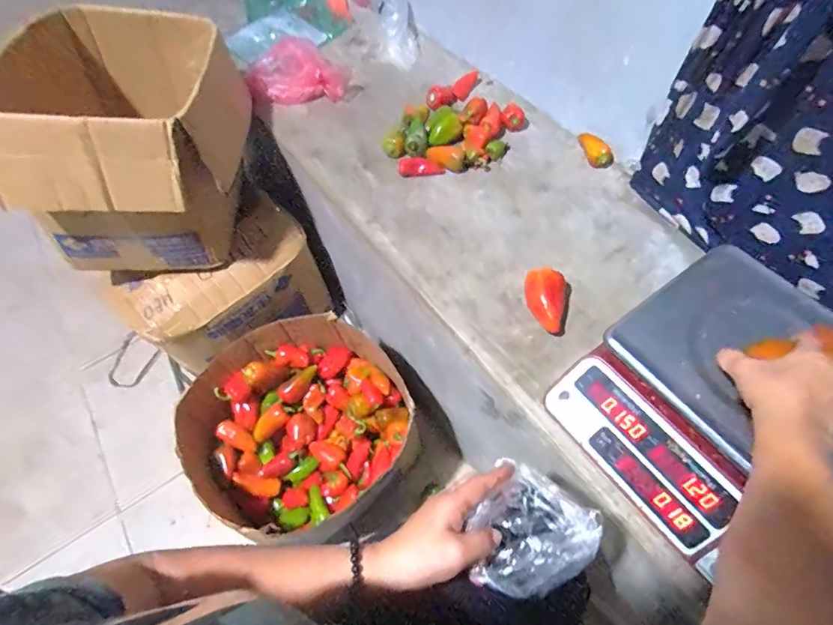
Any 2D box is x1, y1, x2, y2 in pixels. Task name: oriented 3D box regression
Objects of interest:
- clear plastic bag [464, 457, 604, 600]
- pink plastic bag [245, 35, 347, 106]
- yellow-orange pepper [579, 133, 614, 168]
[{"bbox_3d":[0.103,0.201,0.398,0.099,0.045,0.102,28,64,19],"label":"clear plastic bag"},{"bbox_3d":[-0.248,-0.486,0.905,0.204,0.073,0.113,-3,58,1],"label":"pink plastic bag"},{"bbox_3d":[0.315,-0.288,0.783,0.039,0.033,0.074,-30,77,-15],"label":"yellow-orange pepper"}]

